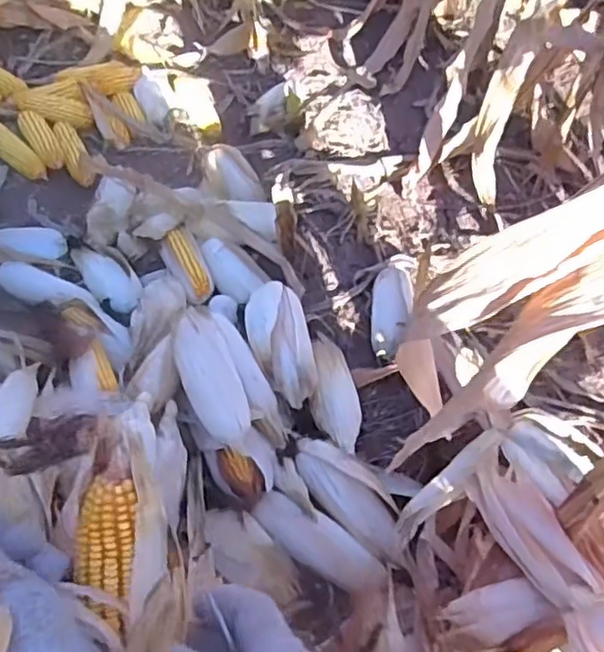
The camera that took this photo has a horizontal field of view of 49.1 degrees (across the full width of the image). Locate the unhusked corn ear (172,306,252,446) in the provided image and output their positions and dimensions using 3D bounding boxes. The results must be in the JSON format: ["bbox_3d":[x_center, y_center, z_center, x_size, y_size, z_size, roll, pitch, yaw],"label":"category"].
[{"bbox_3d":[-0.127,0.063,0.898,0.078,0.086,0.221,-13,52,-15],"label":"unhusked corn ear"}]

